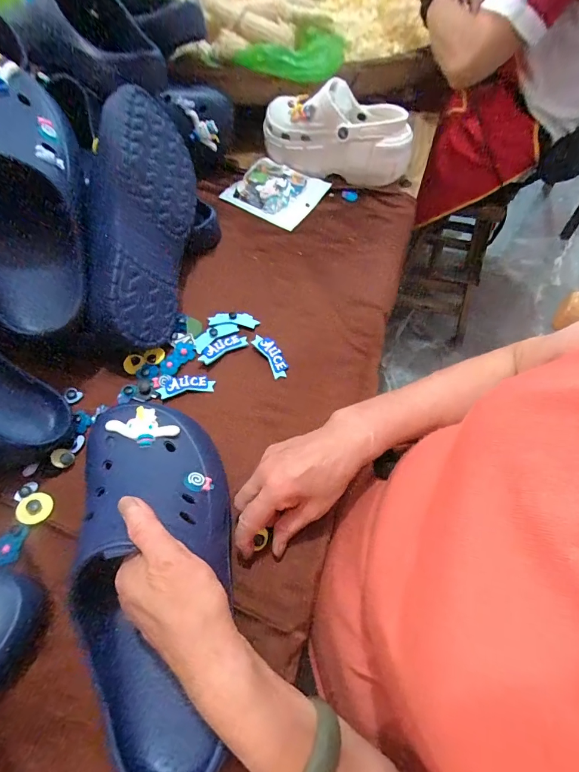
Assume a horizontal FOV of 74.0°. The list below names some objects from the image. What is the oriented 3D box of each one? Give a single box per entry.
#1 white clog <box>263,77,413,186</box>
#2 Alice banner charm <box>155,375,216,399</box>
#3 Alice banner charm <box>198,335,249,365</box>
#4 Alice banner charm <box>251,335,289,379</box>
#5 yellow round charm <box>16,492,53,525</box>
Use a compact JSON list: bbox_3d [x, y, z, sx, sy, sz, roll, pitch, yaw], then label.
[{"bbox_3d":[0.071,-0.389,0.596,0.237,0.112,0.076,21,61,12],"label":"white clog"},{"bbox_3d":[-0.118,-0.001,0.436,0.061,0.004,0.023,-4,59,-3],"label":"Alice banner charm"},{"bbox_3d":[-0.080,-0.047,0.459,0.058,0.007,0.025,-29,64,-17],"label":"Alice banner charm"},{"bbox_3d":[-0.021,-0.036,0.451,0.021,0.004,0.060,-35,72,1],"label":"Alice banner charm"},{"bbox_3d":[-0.244,0.117,0.369,0.028,0.005,0.029,9,62,-18],"label":"yellow round charm"}]

